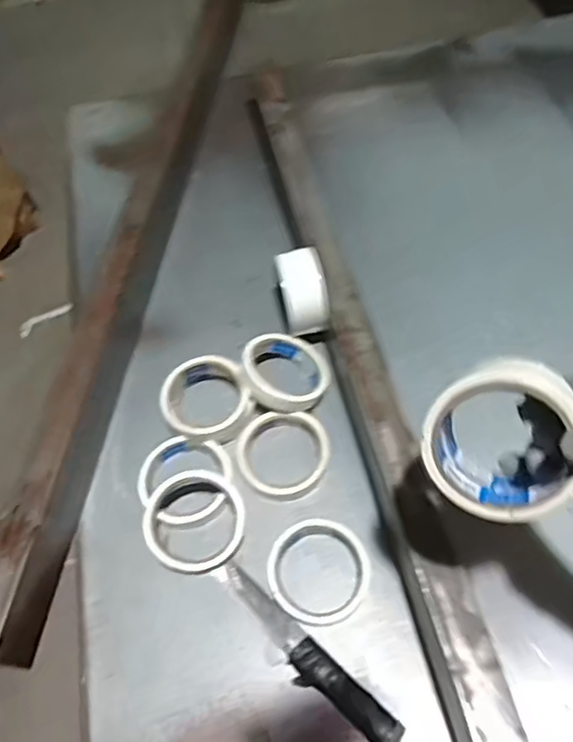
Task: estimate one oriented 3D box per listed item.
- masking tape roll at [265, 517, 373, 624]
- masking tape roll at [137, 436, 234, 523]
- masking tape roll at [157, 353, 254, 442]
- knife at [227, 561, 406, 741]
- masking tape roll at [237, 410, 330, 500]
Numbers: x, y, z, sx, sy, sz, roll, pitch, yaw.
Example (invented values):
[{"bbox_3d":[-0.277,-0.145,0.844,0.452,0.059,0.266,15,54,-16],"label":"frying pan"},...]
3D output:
[{"bbox_3d":[0.030,0.182,0.575,0.091,0.016,0.093,-2,58,3],"label":"masking tape roll"},{"bbox_3d":[-0.101,0.107,0.627,0.093,0.017,0.084,4,59,6],"label":"masking tape roll"},{"bbox_3d":[-0.083,0.032,0.662,0.089,0.044,0.086,-2,58,3],"label":"masking tape roll"},{"bbox_3d":[0.014,0.243,0.542,0.196,0.013,0.032,39,68,24],"label":"knife"},{"bbox_3d":[-0.002,0.082,0.635,0.091,0.019,0.091,-2,58,3],"label":"masking tape roll"}]

